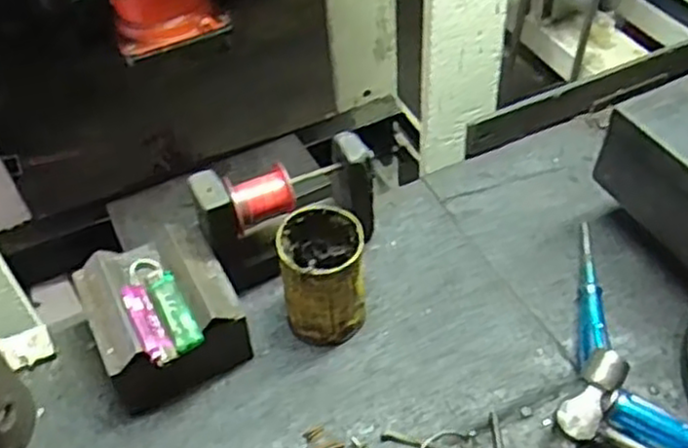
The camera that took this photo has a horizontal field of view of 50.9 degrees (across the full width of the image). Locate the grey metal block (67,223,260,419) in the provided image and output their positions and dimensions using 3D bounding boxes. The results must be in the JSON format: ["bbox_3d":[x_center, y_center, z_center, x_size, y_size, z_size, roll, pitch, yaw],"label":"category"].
[{"bbox_3d":[-0.157,0.090,0.646,0.124,0.098,0.134,-22,49,-15],"label":"grey metal block"}]

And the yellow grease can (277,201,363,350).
[{"bbox_3d":[-0.018,0.047,0.659,0.070,0.115,0.084,-1,47,4],"label":"yellow grease can"}]

